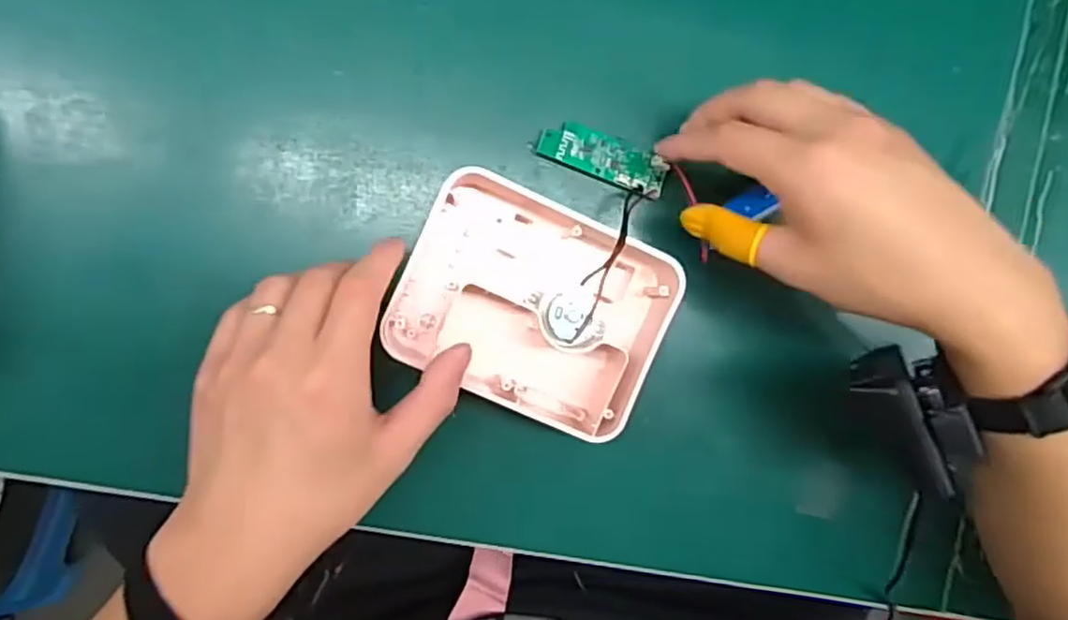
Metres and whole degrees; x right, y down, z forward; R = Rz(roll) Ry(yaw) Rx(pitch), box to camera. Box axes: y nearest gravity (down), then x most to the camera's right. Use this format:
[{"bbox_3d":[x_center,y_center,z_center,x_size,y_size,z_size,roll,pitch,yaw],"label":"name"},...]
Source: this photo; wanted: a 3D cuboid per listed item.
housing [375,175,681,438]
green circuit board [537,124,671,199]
[{"bbox_3d":[-0.002,-0.002,0.361,0.127,0.047,0.101,24,88,-9],"label":"housing"},{"bbox_3d":[0.038,-0.080,0.374,0.069,0.010,0.024,18,89,-8],"label":"green circuit board"}]

